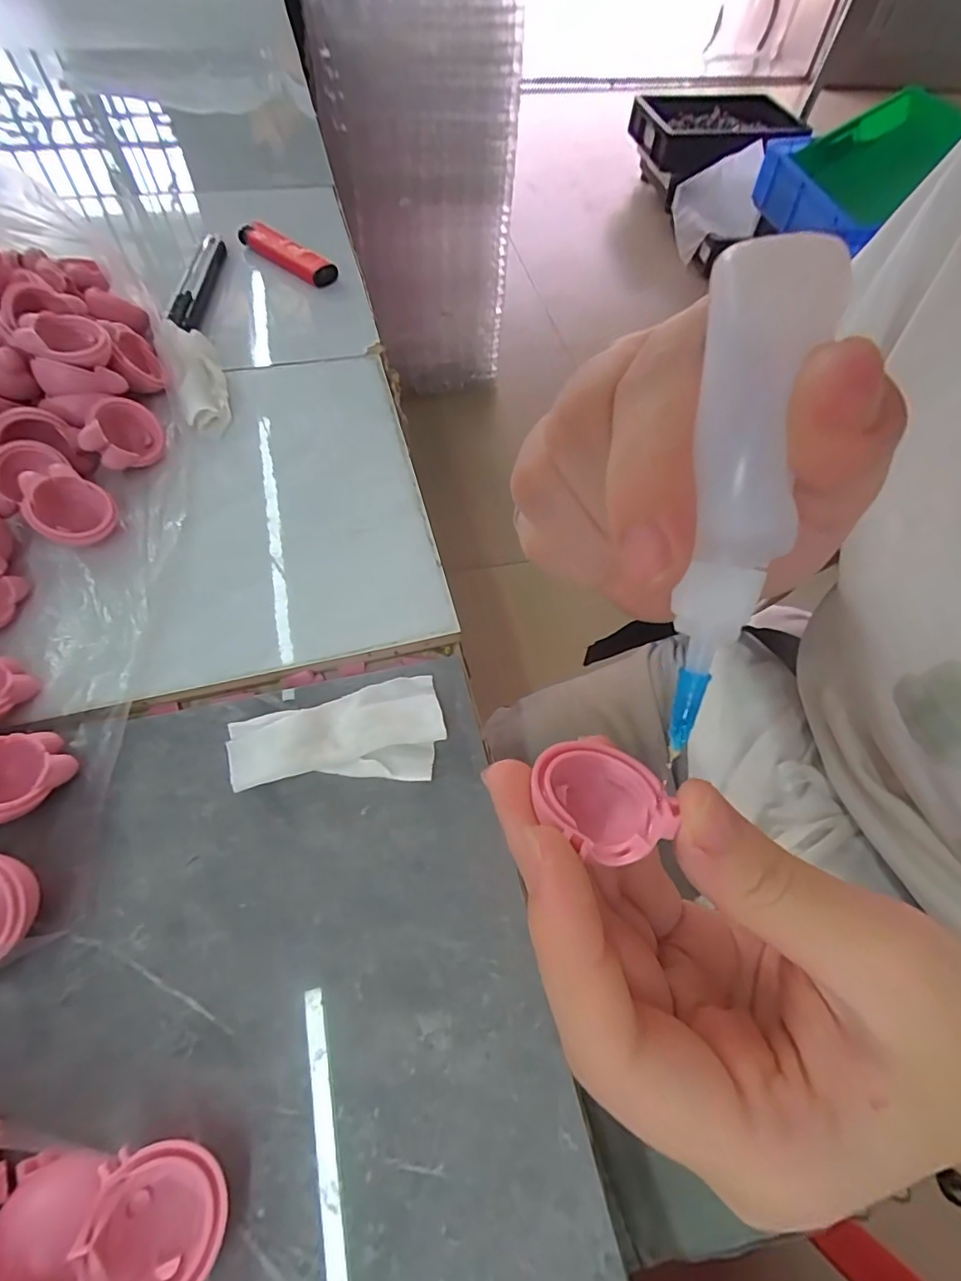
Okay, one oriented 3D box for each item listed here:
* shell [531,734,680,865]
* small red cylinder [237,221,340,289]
[{"bbox_3d":[0.025,0.036,0.120,0.029,0.013,0.029,11,35,-8],"label":"shell"},{"bbox_3d":[-0.126,-0.251,0.352,0.081,0.017,0.015,37,63,18],"label":"small red cylinder"}]

